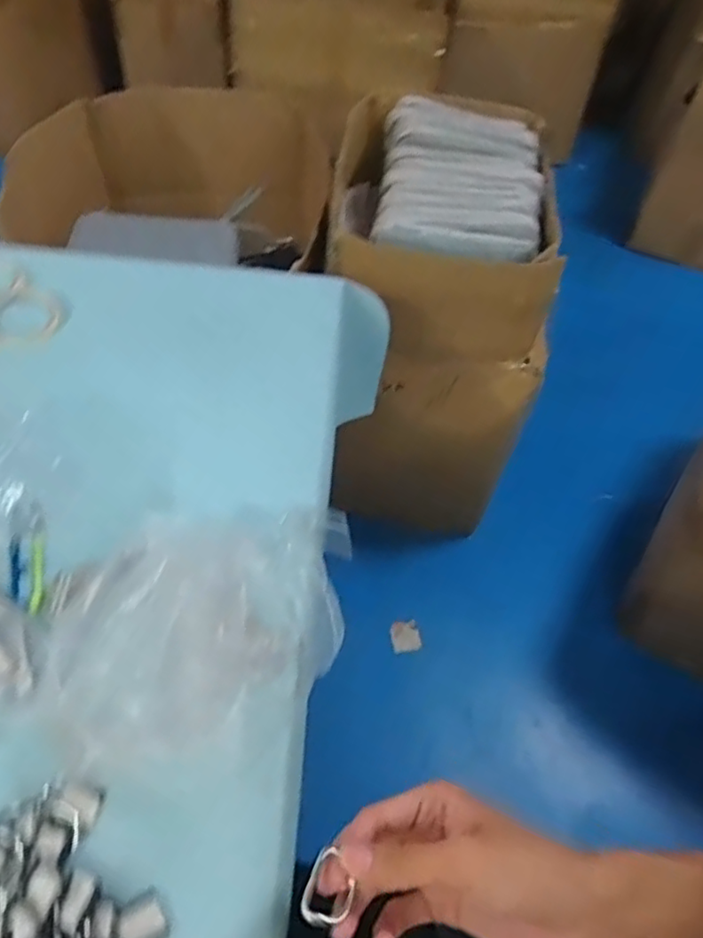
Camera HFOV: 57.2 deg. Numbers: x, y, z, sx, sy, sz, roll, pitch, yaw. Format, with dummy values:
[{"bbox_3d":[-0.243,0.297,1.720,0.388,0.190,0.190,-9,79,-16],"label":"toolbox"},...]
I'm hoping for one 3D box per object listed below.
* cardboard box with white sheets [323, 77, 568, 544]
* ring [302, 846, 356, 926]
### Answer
[{"bbox_3d":[0.158,-0.318,1.399,0.410,0.649,0.652,8,50,1],"label":"cardboard box with white sheets"},{"bbox_3d":[-0.011,0.219,0.336,0.024,0.009,0.034,20,52,11],"label":"ring"}]

